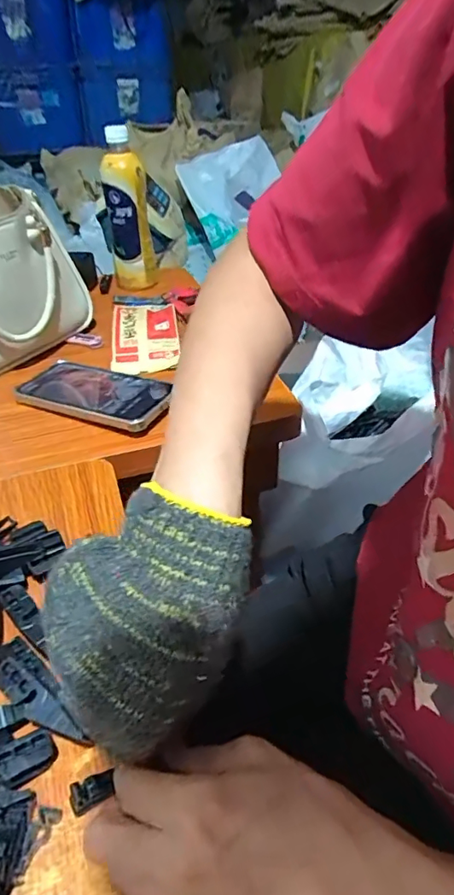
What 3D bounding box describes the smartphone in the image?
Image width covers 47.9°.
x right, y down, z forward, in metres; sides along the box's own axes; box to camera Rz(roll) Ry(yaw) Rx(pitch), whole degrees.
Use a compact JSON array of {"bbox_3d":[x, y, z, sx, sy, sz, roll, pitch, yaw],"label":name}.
[{"bbox_3d":[-0.148,-0.059,0.545,0.194,0.015,0.079,15,43,26],"label":"smartphone"}]

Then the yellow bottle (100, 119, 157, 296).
[{"bbox_3d":[-0.148,-0.357,0.761,0.058,0.203,0.053,-4,38,-3],"label":"yellow bottle"}]

